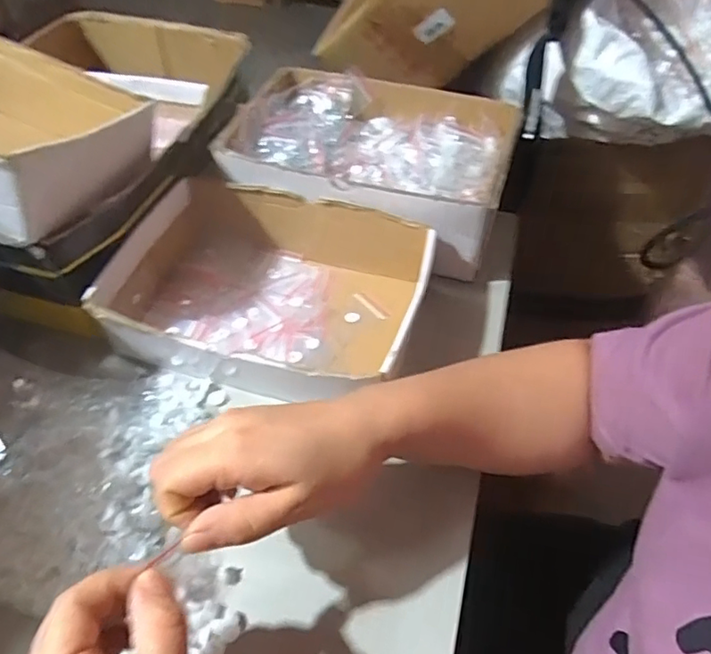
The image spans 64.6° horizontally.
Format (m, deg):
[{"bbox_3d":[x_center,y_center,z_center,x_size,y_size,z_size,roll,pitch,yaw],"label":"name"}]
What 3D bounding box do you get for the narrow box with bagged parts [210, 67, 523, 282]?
[{"bbox_3d":[0.016,-0.164,0.547,0.251,0.078,0.173,15,52,11],"label":"narrow box with bagged parts"}]

